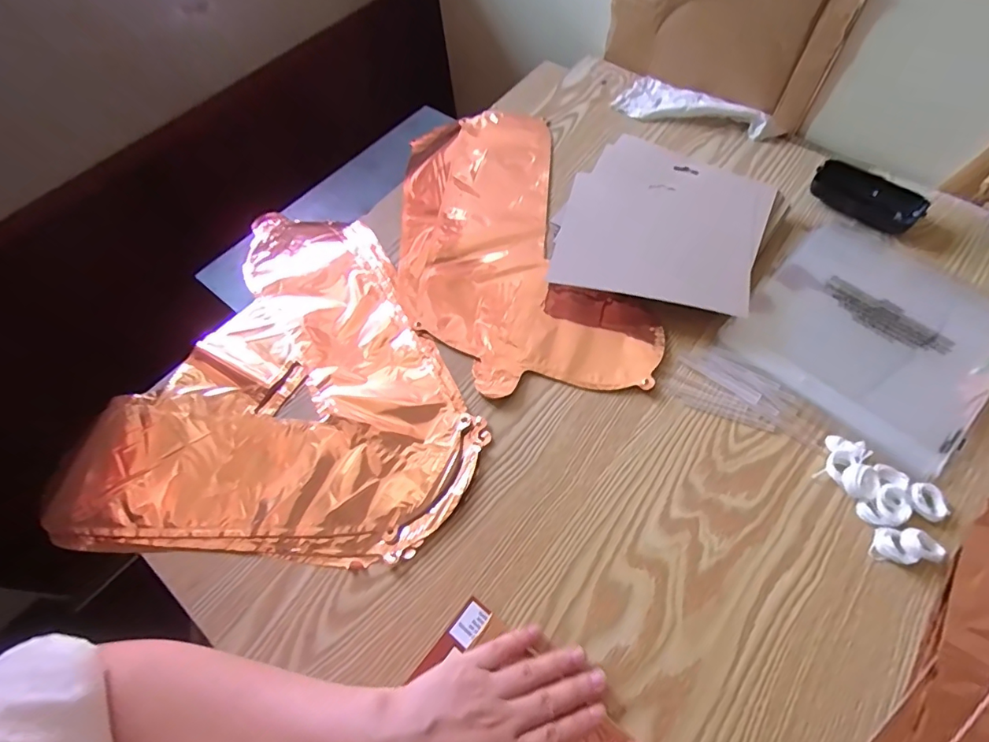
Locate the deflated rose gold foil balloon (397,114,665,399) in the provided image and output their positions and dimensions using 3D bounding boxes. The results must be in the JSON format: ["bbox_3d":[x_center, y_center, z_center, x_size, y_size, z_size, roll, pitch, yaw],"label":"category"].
[{"bbox_3d":[0.002,-0.152,0.562,0.222,0.005,0.425,-15,61,-5],"label":"deflated rose gold foil balloon"}]

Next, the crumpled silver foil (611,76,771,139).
[{"bbox_3d":[0.244,-0.328,0.630,0.178,0.025,0.077,37,69,22],"label":"crumpled silver foil"}]

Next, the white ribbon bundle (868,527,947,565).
[{"bbox_3d":[0.310,0.131,0.375,0.045,0.014,0.025,4,61,6],"label":"white ribbon bundle"}]

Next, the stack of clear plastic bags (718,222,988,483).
[{"bbox_3d":[0.360,-0.041,0.474,0.220,0.008,0.203,-42,66,-18],"label":"stack of clear plastic bags"}]

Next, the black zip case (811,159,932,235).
[{"bbox_3d":[0.402,-0.188,0.542,0.108,0.027,0.044,31,67,19],"label":"black zip case"}]

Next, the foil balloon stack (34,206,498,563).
[{"bbox_3d":[-0.192,-0.011,0.491,0.364,0.013,0.369,5,61,6],"label":"foil balloon stack"}]

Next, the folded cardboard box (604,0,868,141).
[{"bbox_3d":[0.257,-0.408,0.584,0.034,0.176,0.272,-40,65,-17],"label":"folded cardboard box"}]

